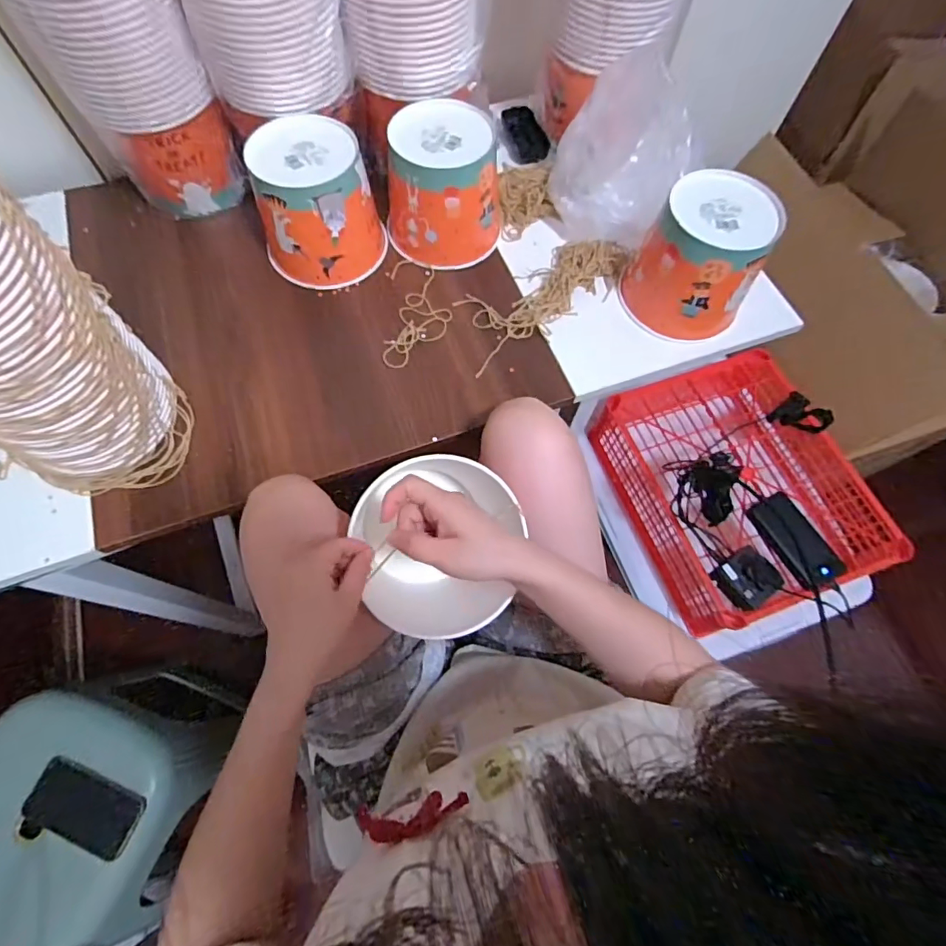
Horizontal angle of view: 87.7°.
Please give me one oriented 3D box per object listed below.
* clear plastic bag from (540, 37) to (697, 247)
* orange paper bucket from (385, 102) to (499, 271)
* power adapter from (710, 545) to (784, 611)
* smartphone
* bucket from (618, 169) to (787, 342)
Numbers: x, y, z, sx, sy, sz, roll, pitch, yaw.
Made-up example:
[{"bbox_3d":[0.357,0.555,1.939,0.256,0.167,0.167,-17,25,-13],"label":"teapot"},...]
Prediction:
[{"bbox_3d":[0.188,-0.391,0.627,0.170,0.174,0.118,19,68,6],"label":"clear plastic bag"},{"bbox_3d":[-0.037,-0.369,0.640,0.147,0.130,0.142,1,67,-1],"label":"orange paper bucket"},{"bbox_3d":[0.427,0.163,0.769,0.078,0.039,0.083,-42,71,1],"label":"power adapter"},{"bbox_3d":[-0.520,0.447,0.659,0.150,0.013,0.069,22,68,7],"label":"smartphone"},{"bbox_3d":[0.274,-0.261,0.606,0.135,0.133,0.133,1,67,-2],"label":"bucket"}]

